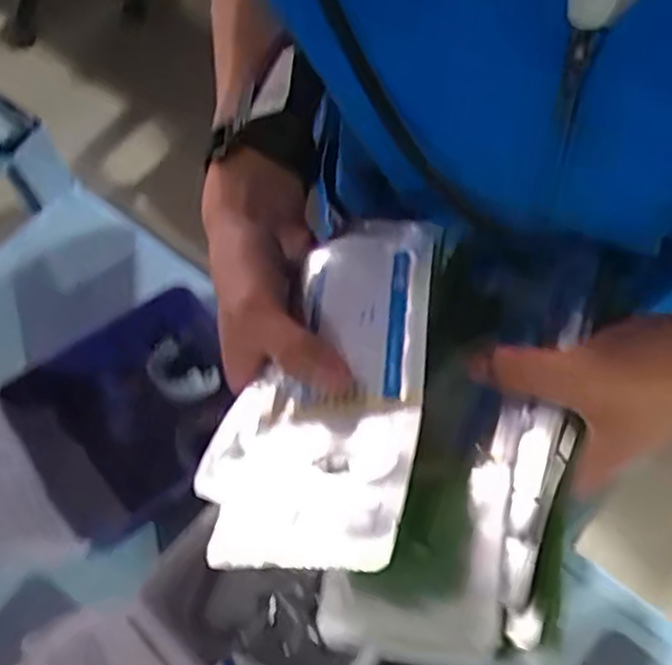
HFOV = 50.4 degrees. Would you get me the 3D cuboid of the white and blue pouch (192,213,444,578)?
[{"bbox_3d":[-0.008,0.029,0.350,0.111,0.025,0.178,-7,53,30],"label":"white and blue pouch"}]

